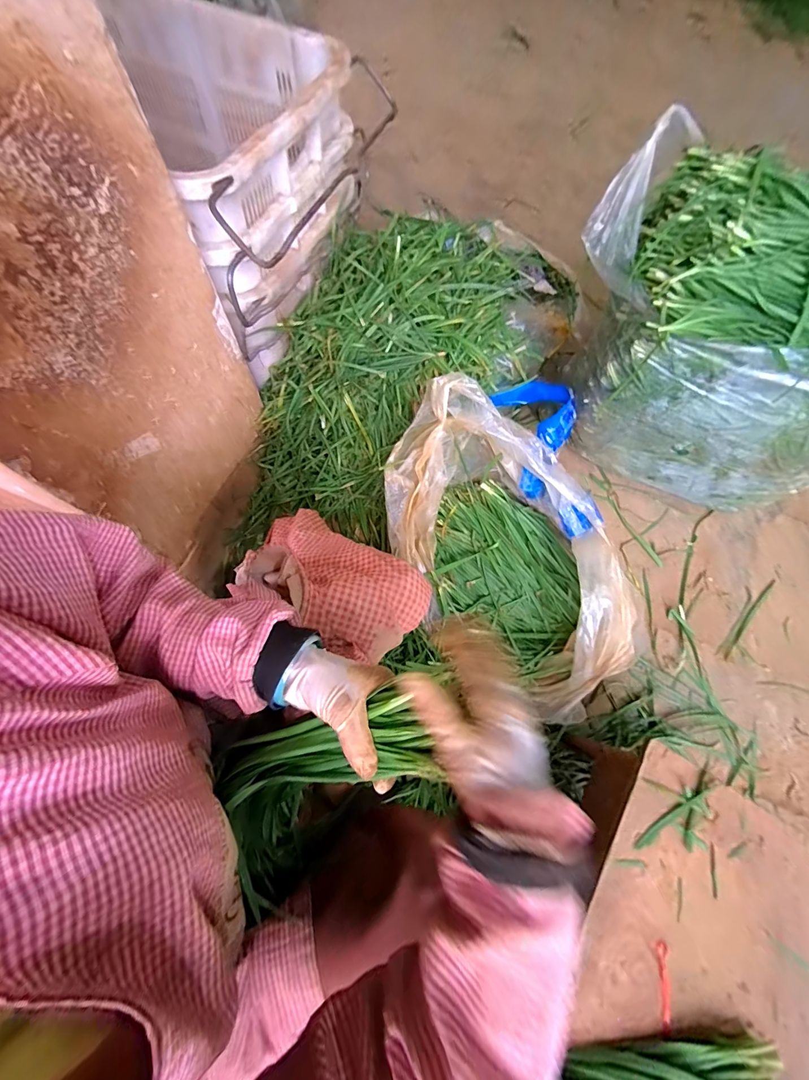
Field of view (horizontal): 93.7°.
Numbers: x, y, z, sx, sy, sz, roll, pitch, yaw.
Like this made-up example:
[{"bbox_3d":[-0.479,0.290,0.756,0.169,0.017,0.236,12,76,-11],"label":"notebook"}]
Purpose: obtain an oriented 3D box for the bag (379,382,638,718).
[{"bbox_3d":[0.217,0.017,0.745,0.601,0.261,0.369,44,73,12],"label":"bag"}]

